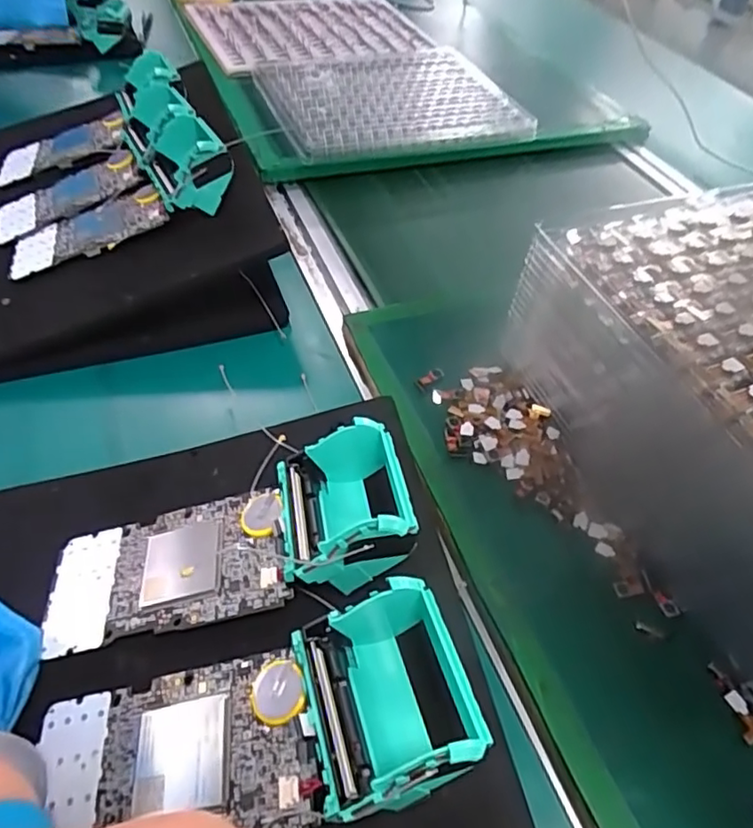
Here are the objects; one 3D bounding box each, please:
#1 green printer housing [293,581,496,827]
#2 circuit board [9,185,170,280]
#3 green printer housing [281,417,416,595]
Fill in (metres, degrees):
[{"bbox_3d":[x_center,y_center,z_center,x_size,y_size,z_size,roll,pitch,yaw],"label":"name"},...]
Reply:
[{"bbox_3d":[0.002,0.105,0.226,0.061,0.044,0.072,-14,52,-14],"label":"green printer housing"},{"bbox_3d":[-0.225,-0.143,0.466,0.126,0.008,0.060,-19,52,3],"label":"circuit board"},{"bbox_3d":[-0.014,0.047,0.280,0.060,0.052,0.078,-7,51,-8],"label":"green printer housing"}]

